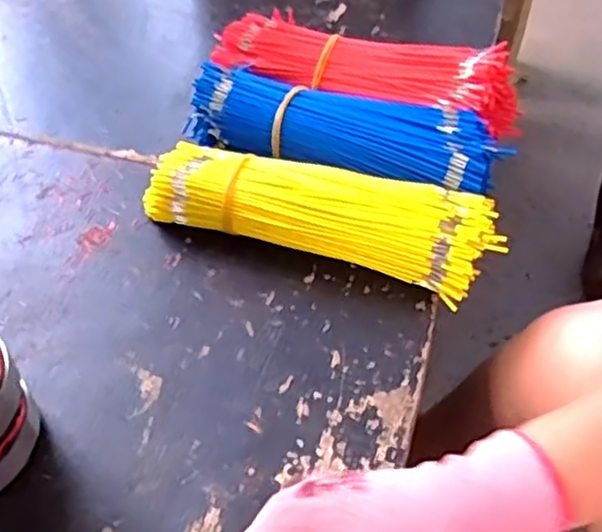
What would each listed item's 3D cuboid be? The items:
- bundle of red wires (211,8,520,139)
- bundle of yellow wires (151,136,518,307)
[{"bbox_3d":[0.059,-0.173,0.614,0.265,0.053,0.098,19,50,16],"label":"bundle of red wires"},{"bbox_3d":[0.014,-0.037,0.510,0.251,0.060,0.072,16,48,12],"label":"bundle of yellow wires"}]

